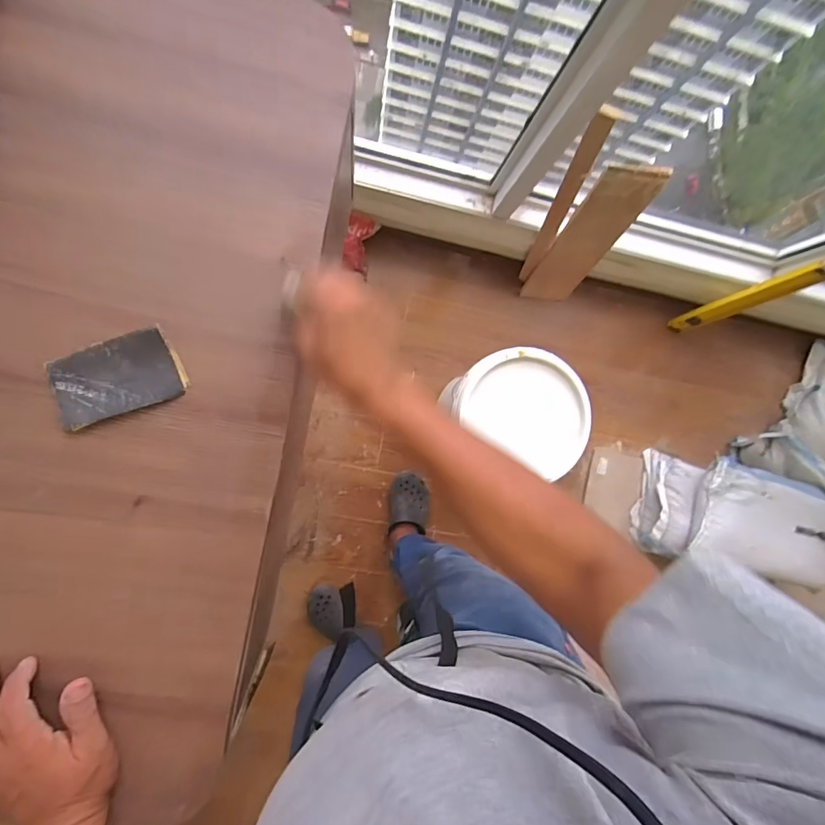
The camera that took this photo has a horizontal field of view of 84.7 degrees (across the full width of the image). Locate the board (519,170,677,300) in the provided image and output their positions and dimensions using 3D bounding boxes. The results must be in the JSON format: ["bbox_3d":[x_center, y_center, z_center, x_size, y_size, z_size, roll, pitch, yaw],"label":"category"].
[{"bbox_3d":[0.423,-0.419,1.125,0.135,0.469,0.024,19,70,-1],"label":"board"}]

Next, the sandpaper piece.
[{"bbox_3d":[-0.286,-0.034,0.437,0.116,0.014,0.070,-20,94,-7],"label":"sandpaper piece"}]

